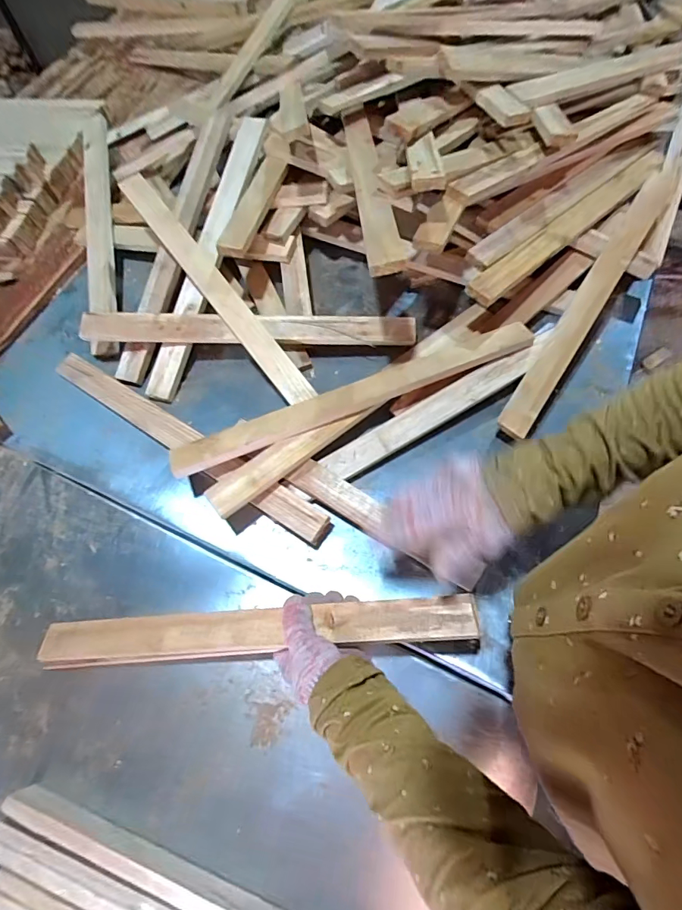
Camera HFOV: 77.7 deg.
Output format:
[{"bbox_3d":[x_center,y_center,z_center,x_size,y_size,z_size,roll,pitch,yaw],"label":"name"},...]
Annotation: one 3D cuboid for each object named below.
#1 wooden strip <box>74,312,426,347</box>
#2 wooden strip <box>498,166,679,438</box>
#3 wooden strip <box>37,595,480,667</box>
[{"bbox_3d":[-0.137,-0.191,0.635,0.492,0.016,0.043,1,85,0],"label":"wooden strip"},{"bbox_3d":[0.376,-0.248,0.618,0.043,0.024,0.545,33,73,15],"label":"wooden strip"},{"bbox_3d":[-0.102,0.188,0.455,0.474,0.025,0.046,-7,67,9],"label":"wooden strip"}]

